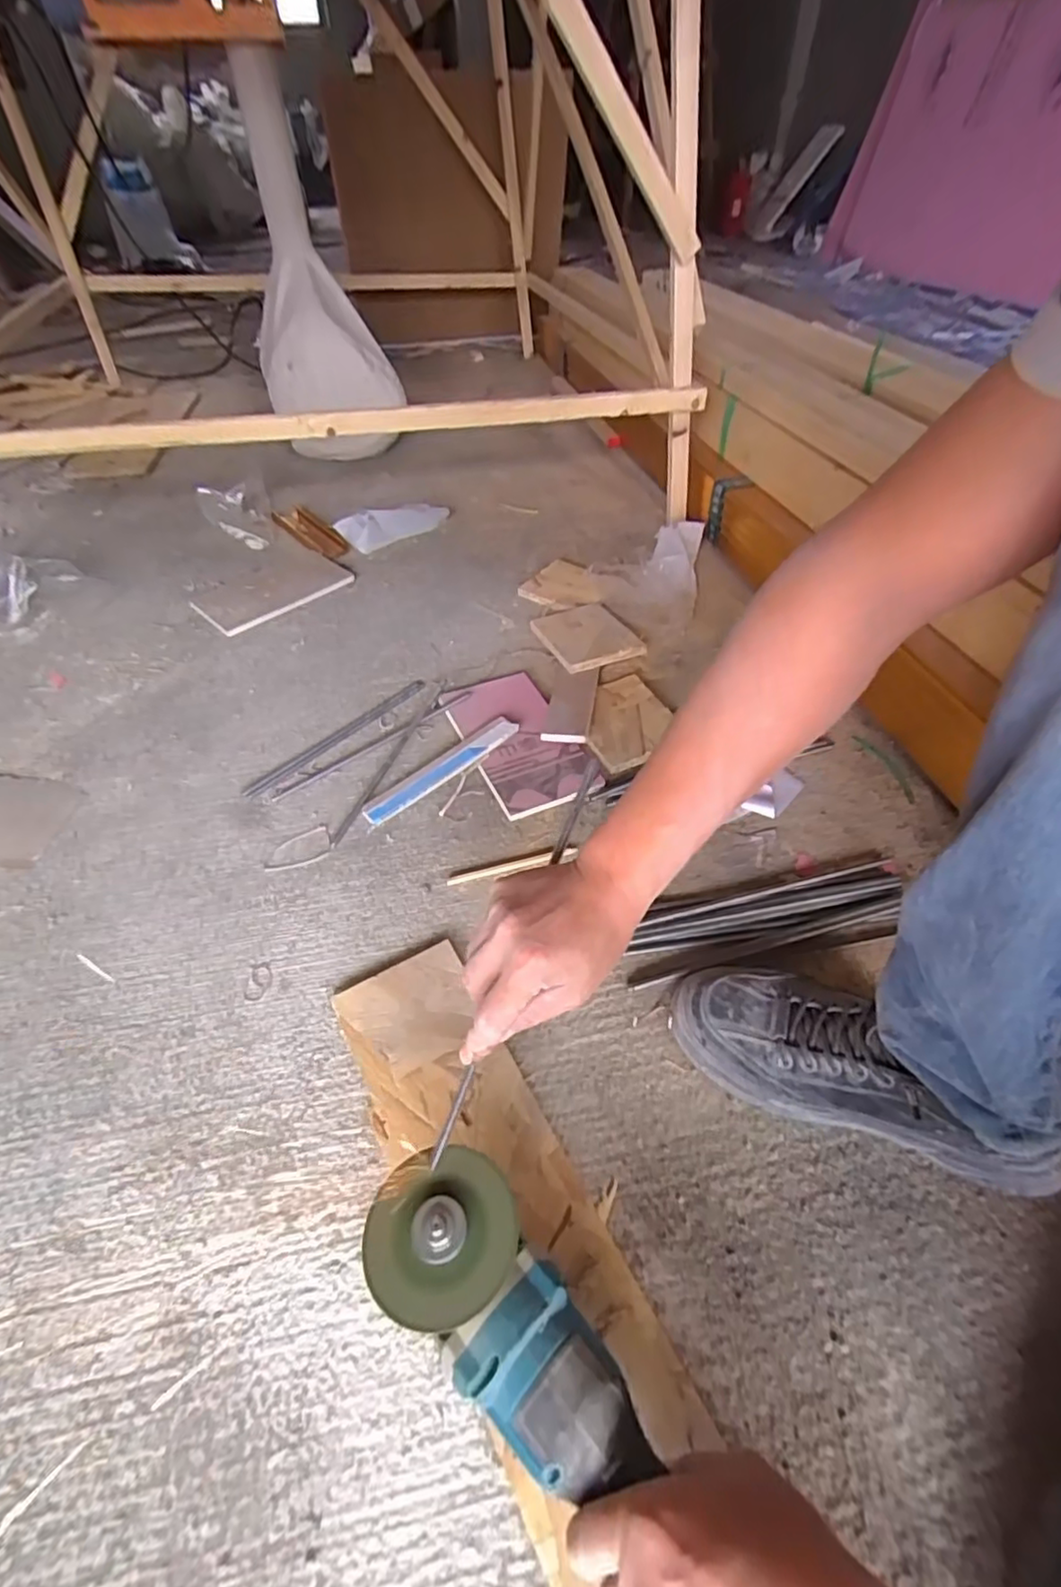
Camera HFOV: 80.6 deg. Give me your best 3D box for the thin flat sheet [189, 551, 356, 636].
[{"bbox_3d":[-0.401,-0.323,0.982,0.135,0.015,0.223,31,55,27],"label":"thin flat sheet"}]

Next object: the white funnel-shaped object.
[{"bbox_3d":[-0.443,-1.045,1.267,0.251,0.647,0.213,-12,4,-9],"label":"white funnel-shaped object"}]

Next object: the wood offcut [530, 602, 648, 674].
[{"bbox_3d":[0.077,-0.219,0.859,0.120,0.014,0.152,-14,43,-18],"label":"wood offcut"}]

